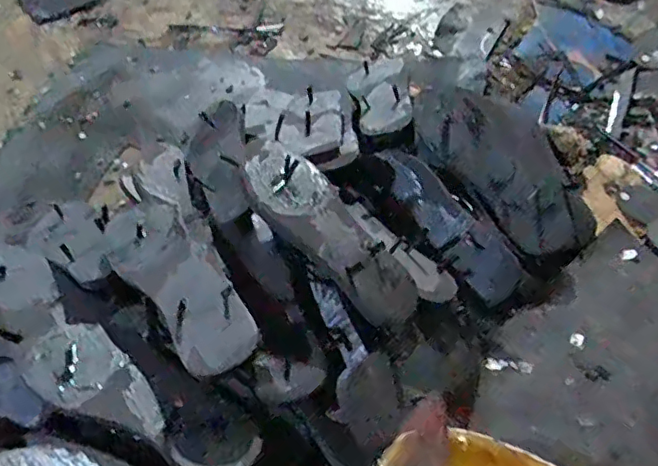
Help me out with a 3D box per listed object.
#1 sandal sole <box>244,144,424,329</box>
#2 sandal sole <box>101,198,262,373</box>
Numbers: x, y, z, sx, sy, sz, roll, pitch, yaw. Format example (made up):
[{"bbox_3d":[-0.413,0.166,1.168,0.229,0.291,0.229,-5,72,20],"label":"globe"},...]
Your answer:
[{"bbox_3d":[0.002,-0.001,0.543,0.082,0.033,0.212,-39,81,-22],"label":"sandal sole"},{"bbox_3d":[-0.149,0.042,0.529,0.078,0.029,0.222,-33,60,-17],"label":"sandal sole"}]

